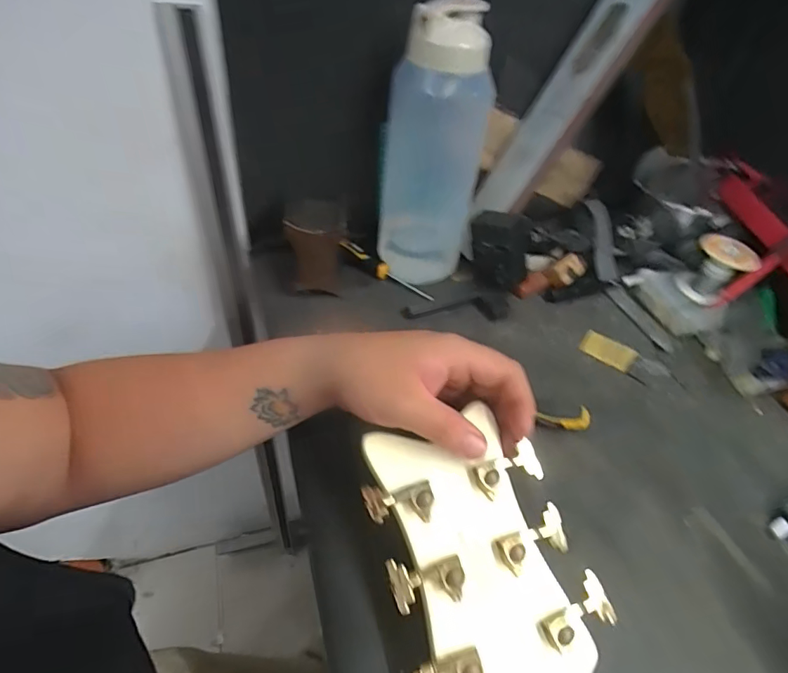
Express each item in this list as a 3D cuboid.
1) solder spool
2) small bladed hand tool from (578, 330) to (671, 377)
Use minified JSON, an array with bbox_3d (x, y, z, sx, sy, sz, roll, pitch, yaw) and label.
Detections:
[{"bbox_3d":[0.344,-0.070,0.503,0.057,0.055,0.048,30,49,22],"label":"solder spool"},{"bbox_3d":[0.237,0.021,0.486,0.085,0.004,0.035,30,49,22],"label":"small bladed hand tool"}]

